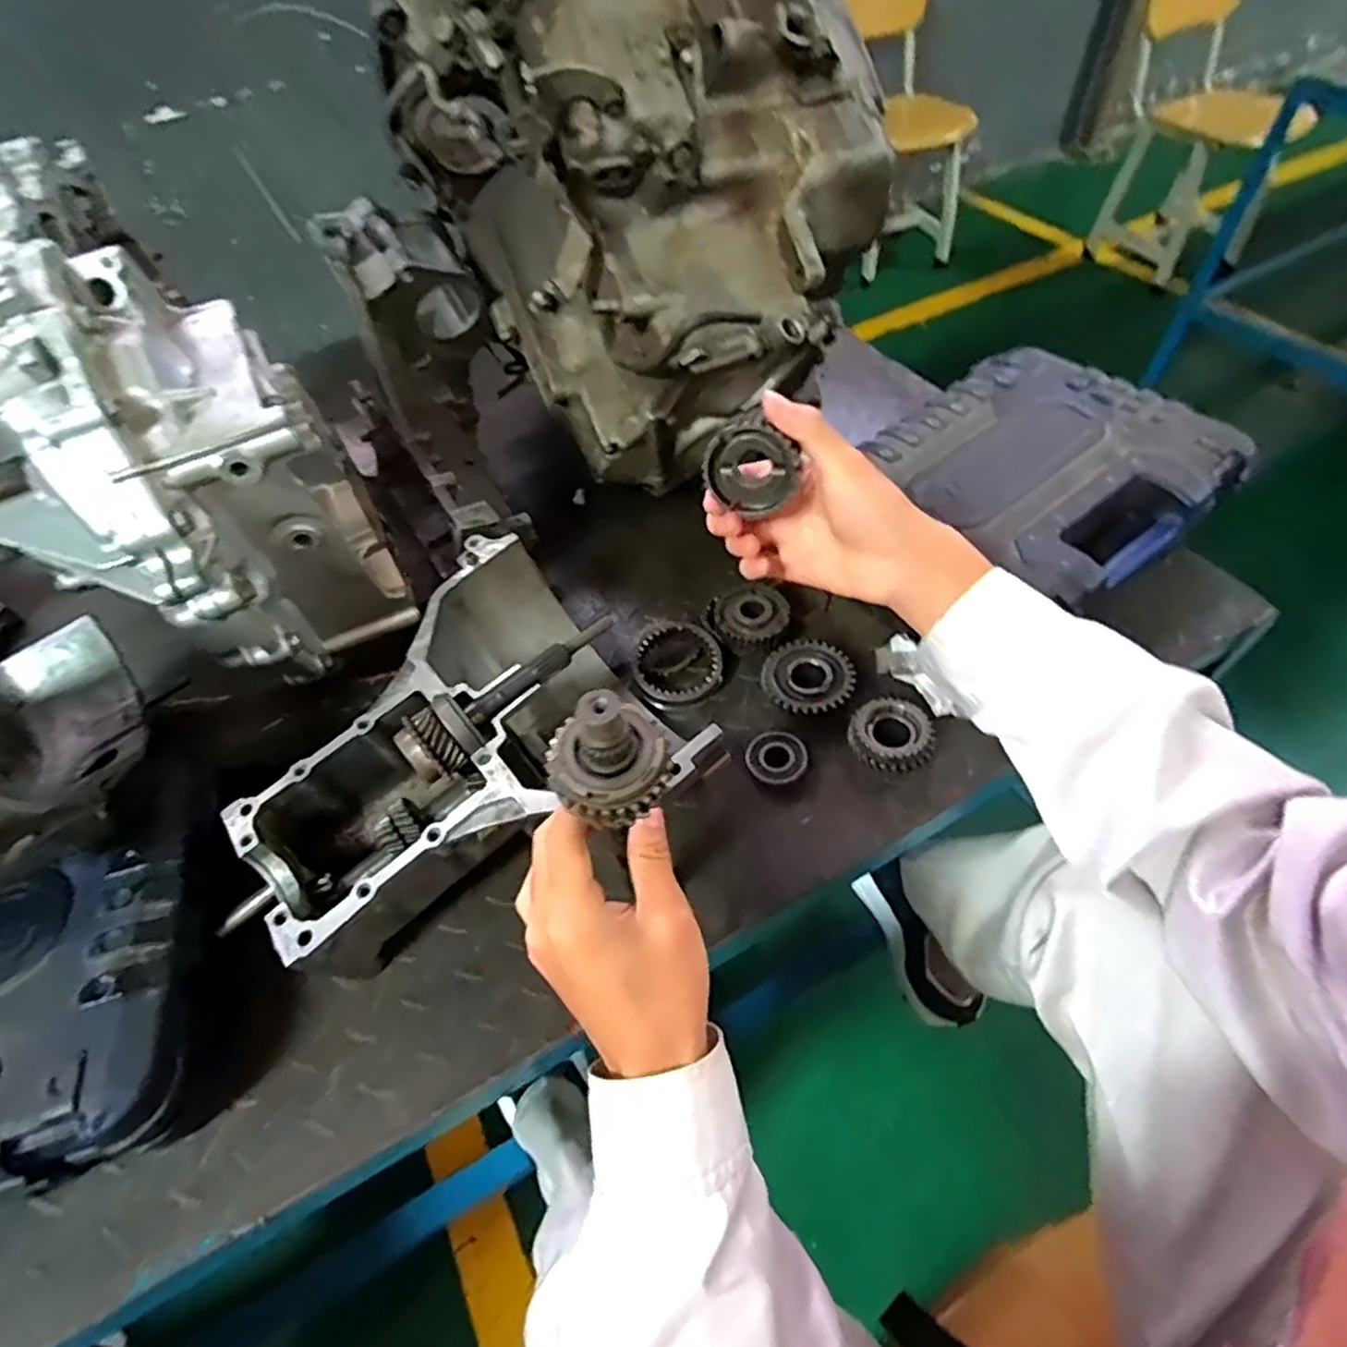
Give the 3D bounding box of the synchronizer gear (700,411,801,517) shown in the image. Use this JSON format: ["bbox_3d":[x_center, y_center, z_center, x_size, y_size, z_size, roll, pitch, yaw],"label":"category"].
[{"bbox_3d":[0.045,-0.121,0.407,0.054,0.054,0.017,5,54,9],"label":"synchronizer gear"}]

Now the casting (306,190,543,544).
[{"bbox_3d":[-0.217,-0.275,0.670,0.117,0.311,0.117,-19,9,-9],"label":"casting"}]

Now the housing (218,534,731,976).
[{"bbox_3d":[-0.174,0.066,0.532,0.314,0.126,0.271,-31,56,-17],"label":"housing"}]

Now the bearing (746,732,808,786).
[{"bbox_3d":[0.086,0.070,0.584,0.049,0.014,0.044,2,53,7],"label":"bearing"}]

